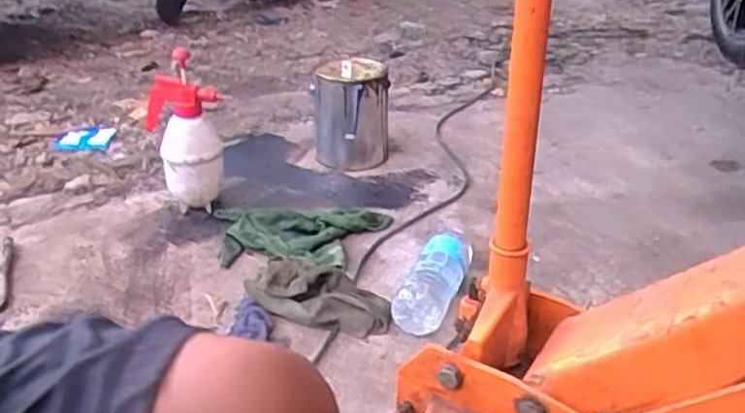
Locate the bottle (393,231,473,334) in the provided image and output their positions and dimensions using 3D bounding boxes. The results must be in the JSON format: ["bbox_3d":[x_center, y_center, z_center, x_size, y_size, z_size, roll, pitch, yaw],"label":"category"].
[{"bbox_3d":[0.104,0.117,1.094,0.073,0.072,0.215,13,31,21],"label":"bottle"}]

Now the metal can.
[{"bbox_3d":[-0.045,-0.195,1.515,0.161,0.227,0.161,0,29,-1],"label":"metal can"}]

